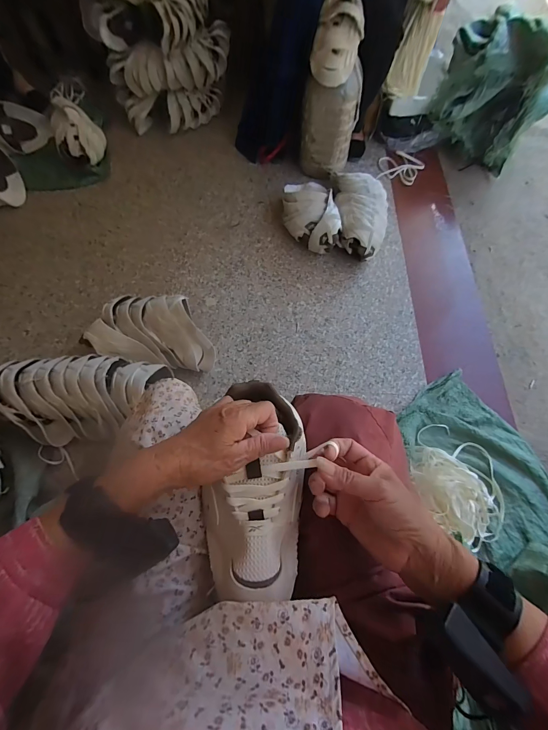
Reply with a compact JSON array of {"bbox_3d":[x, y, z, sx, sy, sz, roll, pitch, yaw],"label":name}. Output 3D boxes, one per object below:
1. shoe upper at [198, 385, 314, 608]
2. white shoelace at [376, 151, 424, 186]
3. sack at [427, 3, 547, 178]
[{"bbox_3d":[-0.018,0.124,0.341,0.107,0.072,0.213,8,68,5],"label":"shoe upper"},{"bbox_3d":[0.528,-0.823,1.320,0.178,0.021,0.181,16,66,6],"label":"white shoelace"},{"bbox_3d":[0.852,-1.039,1.222,0.421,0.370,0.250,23,67,9],"label":"sack"}]

